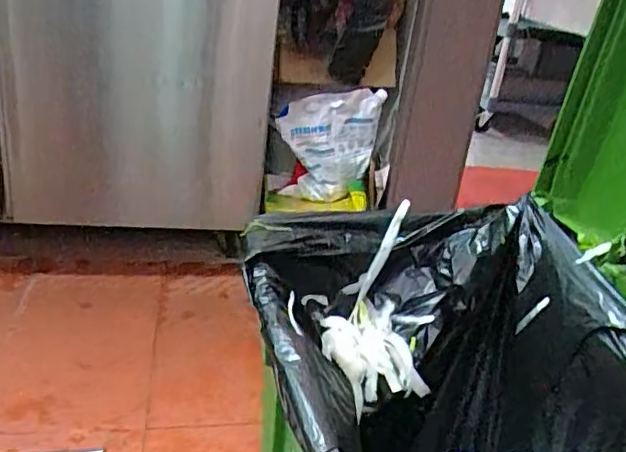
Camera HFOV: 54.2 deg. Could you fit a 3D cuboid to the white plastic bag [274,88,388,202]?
[{"bbox_3d":[0.036,-0.205,1.645,0.262,0.315,0.111,8,24,1],"label":"white plastic bag"}]

